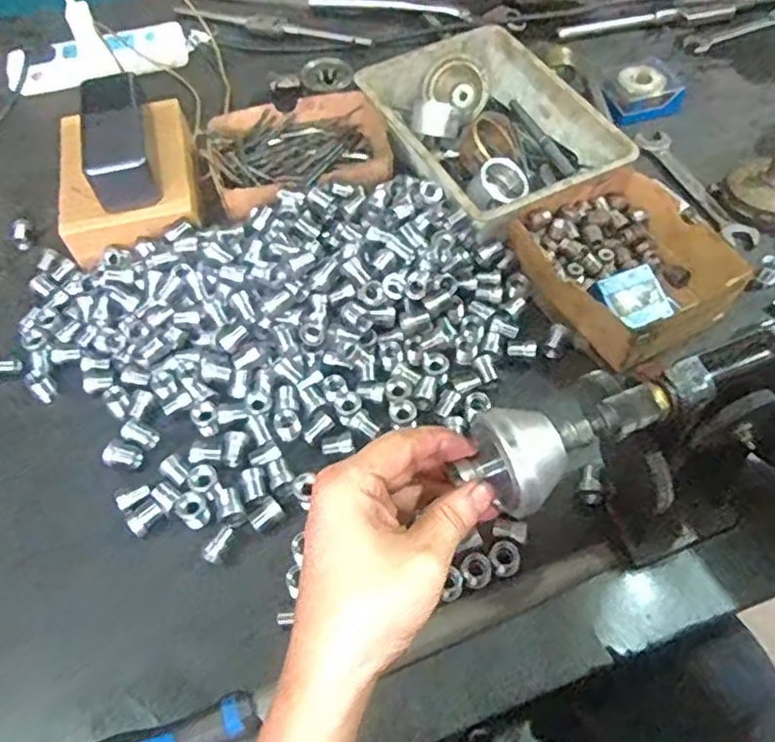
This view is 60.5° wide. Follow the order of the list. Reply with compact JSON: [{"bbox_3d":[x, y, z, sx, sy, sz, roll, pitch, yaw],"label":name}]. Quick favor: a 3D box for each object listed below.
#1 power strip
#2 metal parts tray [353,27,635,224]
[{"bbox_3d":[-0.340,-0.370,0.790,0.203,0.033,0.065,-18,57,-9],"label":"power strip"},{"bbox_3d":[0.097,-0.237,0.649,0.169,0.052,0.239,-25,58,-14],"label":"metal parts tray"}]

